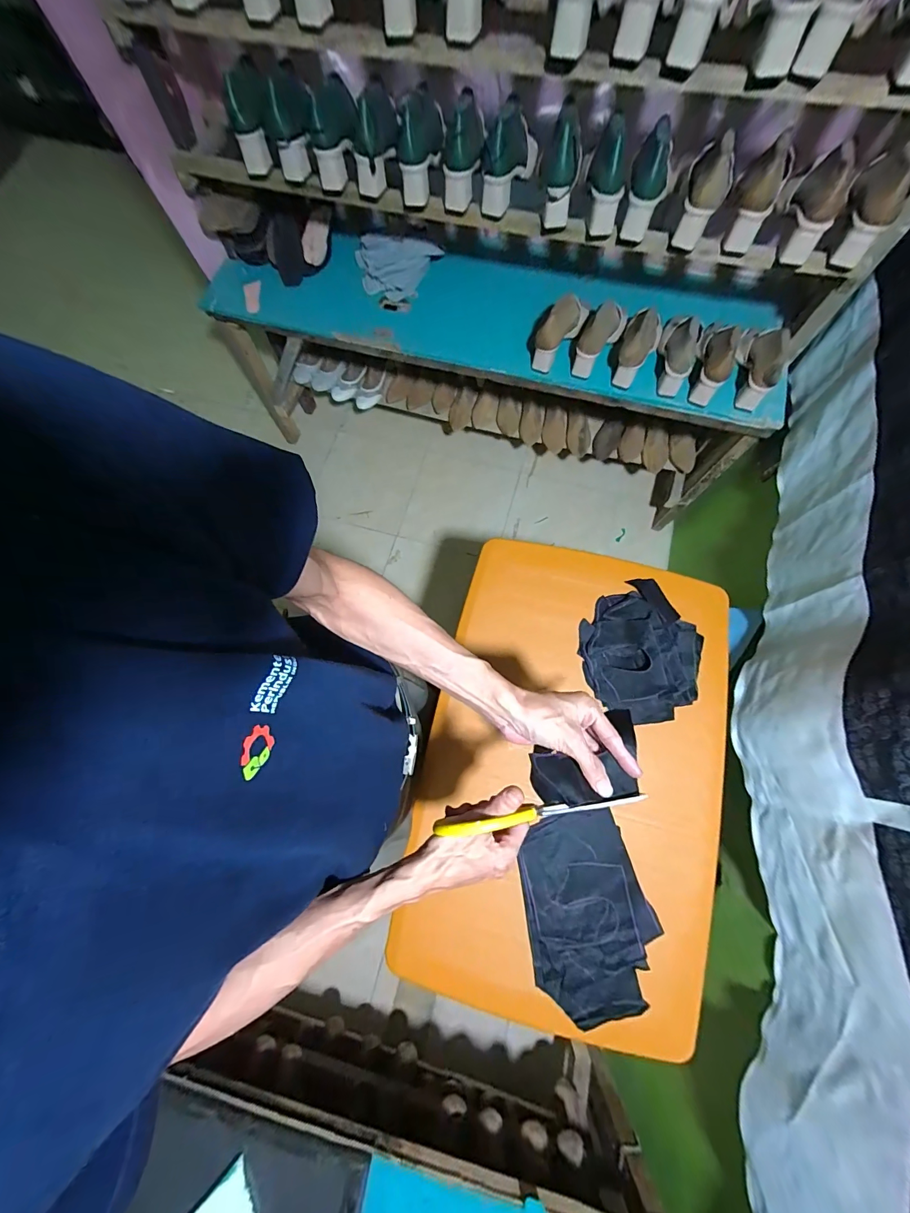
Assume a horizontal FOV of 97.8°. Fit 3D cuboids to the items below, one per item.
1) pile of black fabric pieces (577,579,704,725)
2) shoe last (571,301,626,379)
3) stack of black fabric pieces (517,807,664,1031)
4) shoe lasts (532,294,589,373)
[{"bbox_3d":[0.331,0.080,0.701,0.216,0.036,0.226,-35,77,-7],"label":"pile of black fabric pieces"},{"bbox_3d":[0.337,-0.636,0.952,0.077,0.068,0.178,34,96,10],"label":"shoe last"},{"bbox_3d":[0.206,0.474,0.617,0.187,0.023,0.275,-7,75,0],"label":"stack of black fabric pieces"},{"bbox_3d":[0.261,-0.687,0.950,0.056,0.099,0.207,34,79,10],"label":"shoe lasts"}]

